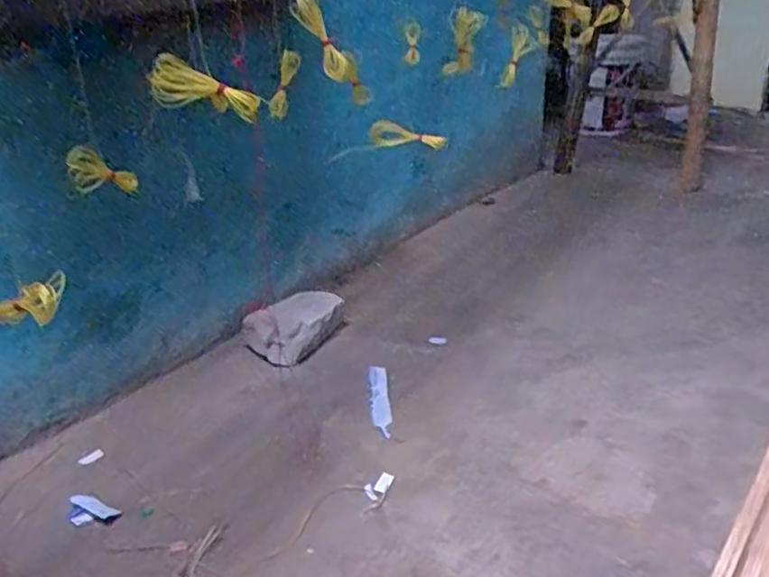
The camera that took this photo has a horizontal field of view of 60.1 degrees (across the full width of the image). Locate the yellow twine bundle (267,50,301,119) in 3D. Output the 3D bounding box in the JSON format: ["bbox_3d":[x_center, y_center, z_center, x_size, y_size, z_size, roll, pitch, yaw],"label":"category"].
[{"bbox_3d":[-0.143,-0.293,0.953,0.027,0.092,0.038,16,-1,37],"label":"yellow twine bundle"}]

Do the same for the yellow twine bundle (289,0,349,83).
[{"bbox_3d":[-0.065,-0.262,0.689,0.035,0.101,0.029,-28,-1,-36],"label":"yellow twine bundle"}]

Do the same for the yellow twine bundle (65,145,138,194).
[{"bbox_3d":[-0.317,-0.126,0.748,0.032,0.046,0.121,-1,-3,11],"label":"yellow twine bundle"}]

